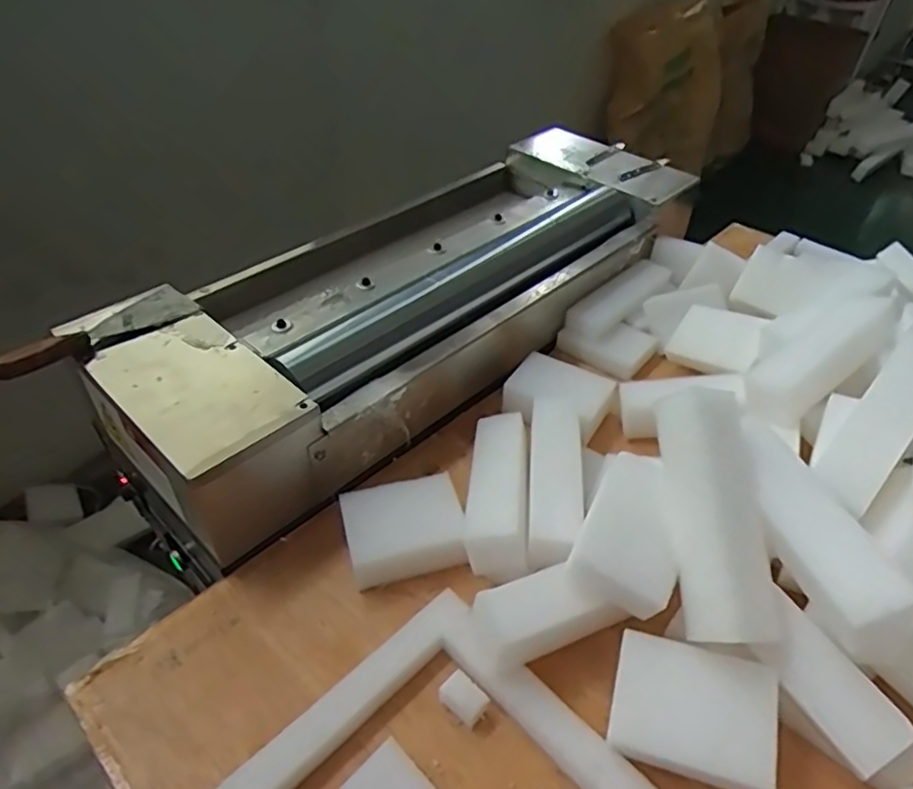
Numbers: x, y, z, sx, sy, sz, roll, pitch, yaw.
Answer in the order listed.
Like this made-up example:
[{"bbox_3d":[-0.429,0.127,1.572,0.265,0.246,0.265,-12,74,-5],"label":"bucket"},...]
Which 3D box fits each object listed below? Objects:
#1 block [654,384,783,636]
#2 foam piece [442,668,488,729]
[{"bbox_3d":[0.207,0.092,0.499,0.067,0.039,0.191,-4,77,-6],"label":"block"},{"bbox_3d":[0.006,0.247,0.510,0.034,0.025,0.024,32,50,29],"label":"foam piece"}]

